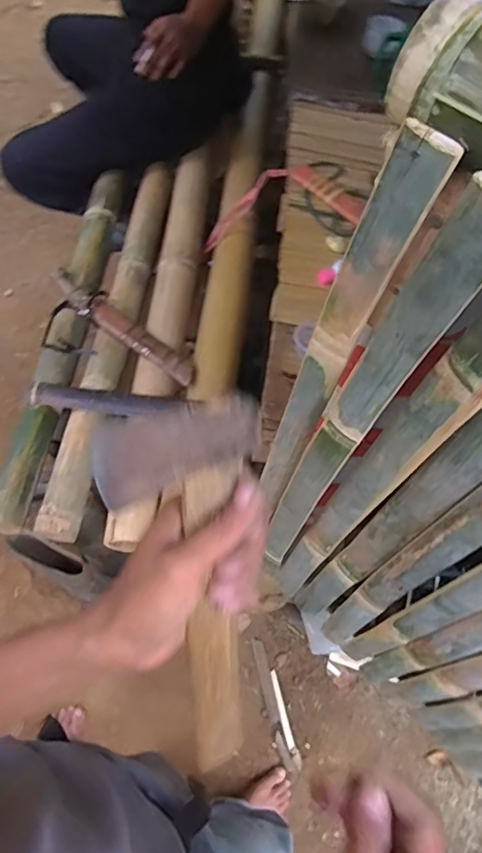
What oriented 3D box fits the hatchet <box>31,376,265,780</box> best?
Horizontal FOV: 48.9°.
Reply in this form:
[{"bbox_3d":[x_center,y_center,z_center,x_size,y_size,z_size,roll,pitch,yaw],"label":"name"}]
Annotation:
[{"bbox_3d":[-0.022,0.098,0.312,0.094,0.293,0.027,-12,29,-8],"label":"hatchet"}]

